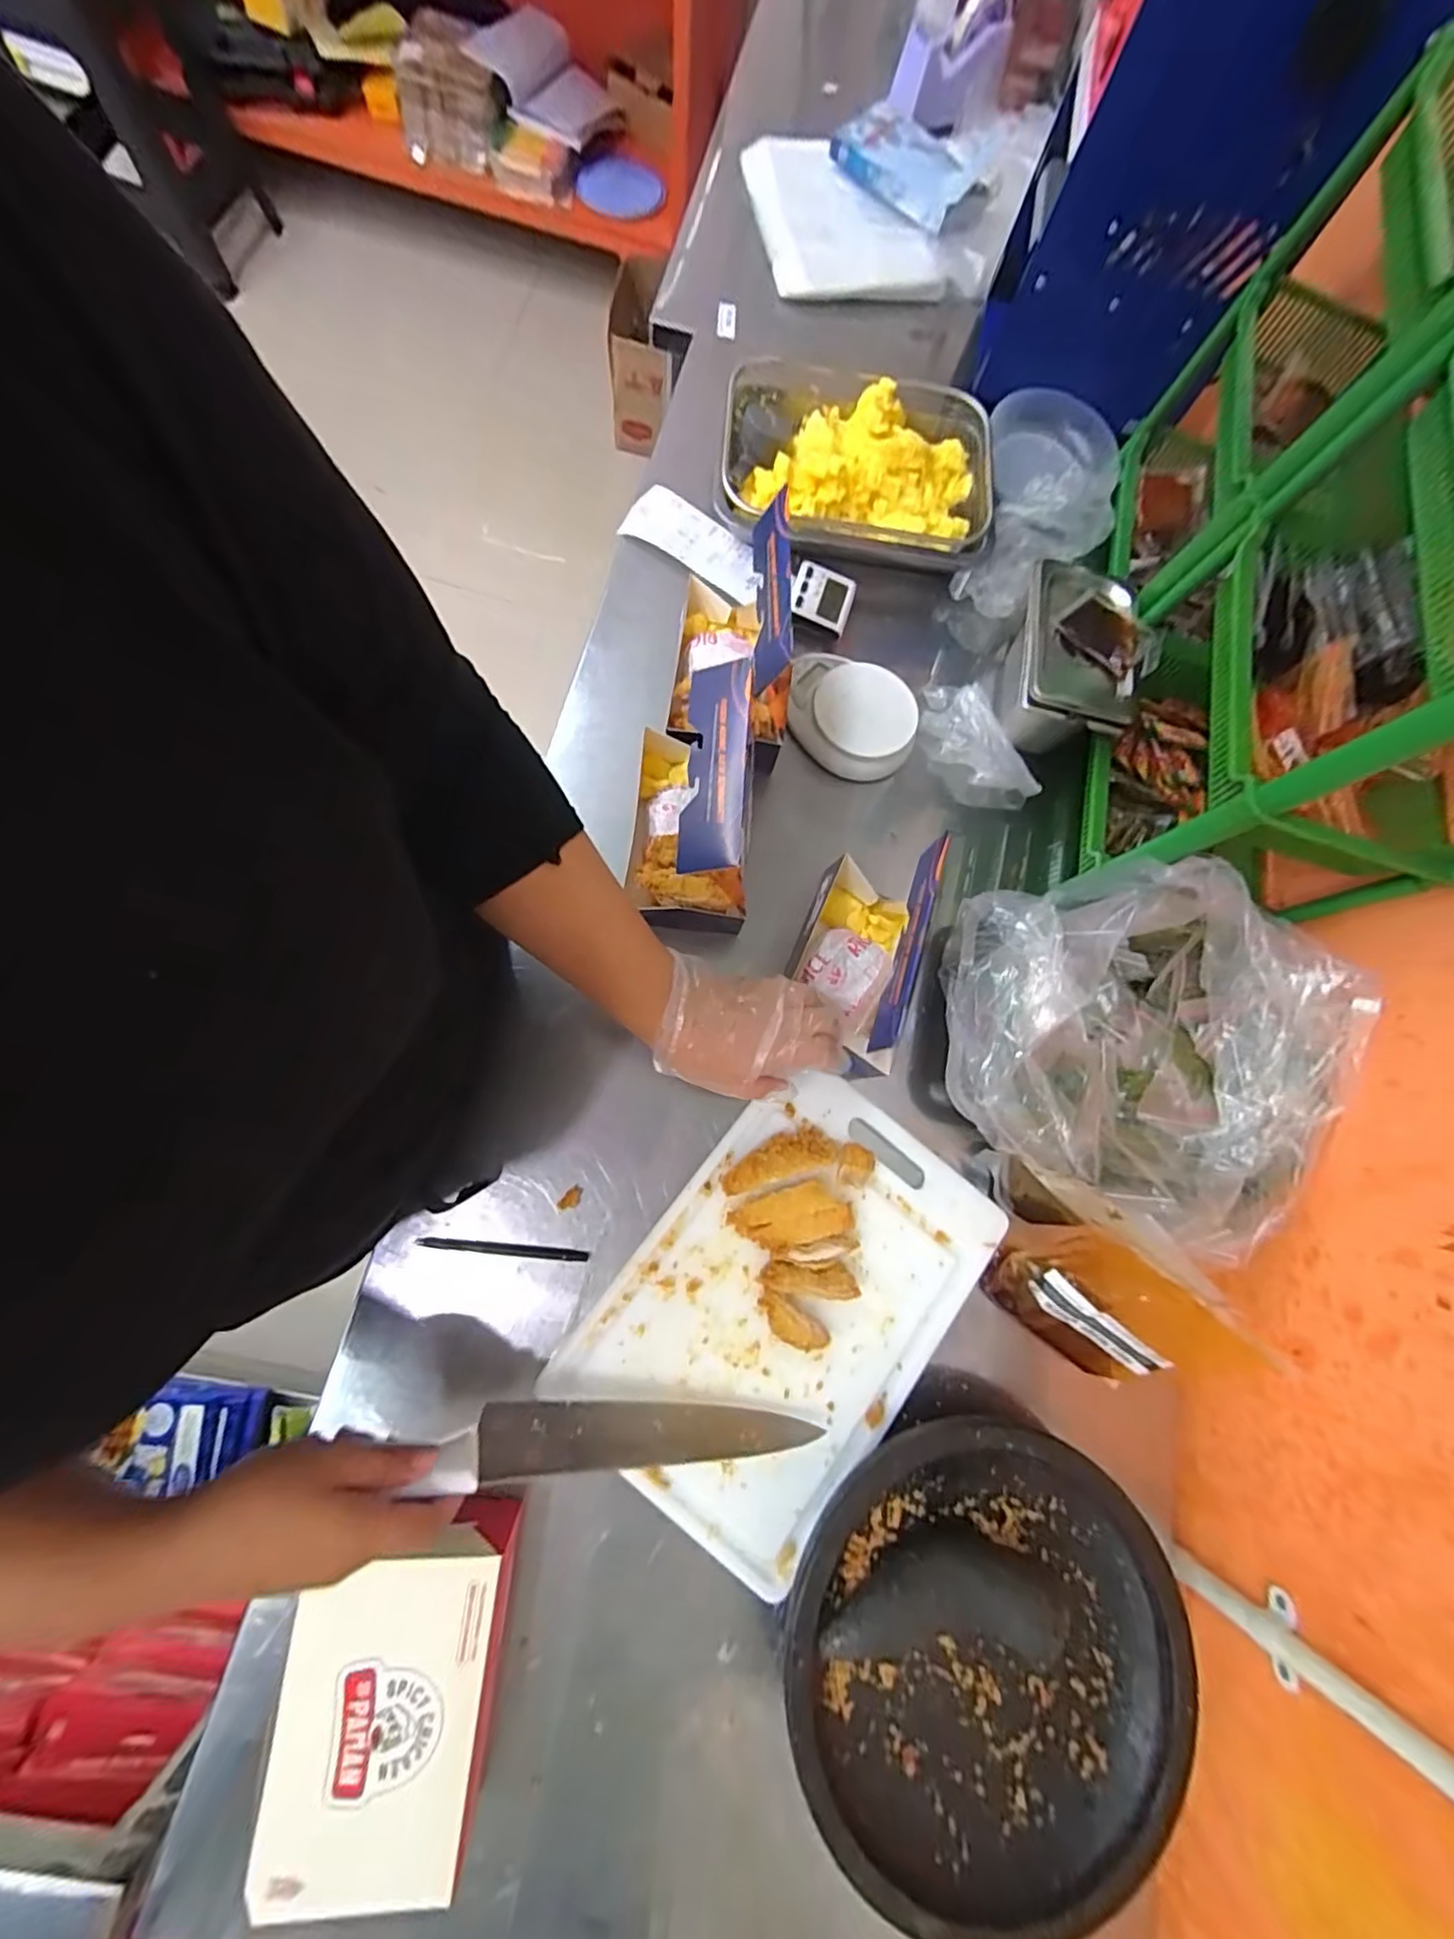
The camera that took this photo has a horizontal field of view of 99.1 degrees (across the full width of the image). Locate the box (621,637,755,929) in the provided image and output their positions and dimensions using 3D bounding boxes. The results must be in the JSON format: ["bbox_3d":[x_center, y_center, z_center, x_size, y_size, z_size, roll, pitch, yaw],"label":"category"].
[{"bbox_3d":[-0.034,-0.144,0.529,0.096,0.145,0.176,2,76,-6],"label":"box"}]

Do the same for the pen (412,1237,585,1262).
[{"bbox_3d":[-0.181,0.227,0.503,0.133,0.010,0.009,8,76,-5],"label":"pen"}]

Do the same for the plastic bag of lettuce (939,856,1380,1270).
[{"bbox_3d":[0.326,0.066,0.511,0.277,0.154,0.285,-1,77,-7],"label":"plastic bag of lettuce"}]

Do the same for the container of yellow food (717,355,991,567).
[{"bbox_3d":[0.147,-0.557,0.688,0.308,0.049,0.223,8,76,-5],"label":"container of yellow food"}]

